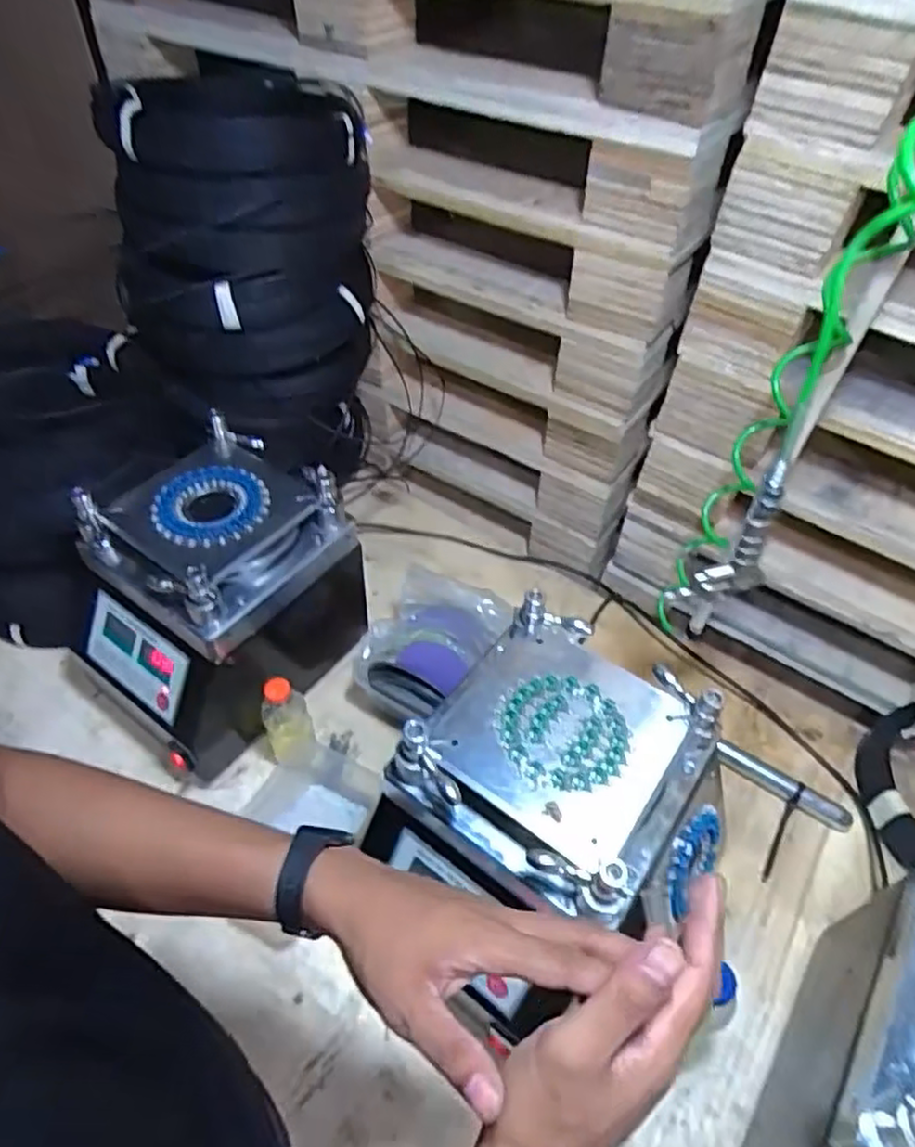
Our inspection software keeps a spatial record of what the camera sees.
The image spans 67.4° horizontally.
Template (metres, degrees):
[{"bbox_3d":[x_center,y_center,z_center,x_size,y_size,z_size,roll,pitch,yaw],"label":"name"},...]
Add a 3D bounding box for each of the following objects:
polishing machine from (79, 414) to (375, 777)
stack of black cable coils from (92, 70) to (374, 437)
[{"bbox_3d":[-0.271,0.033,0.813,0.208,0.289,0.283,24,53,18],"label":"polishing machine"},{"bbox_3d":[-0.293,-0.447,0.939,0.353,0.359,0.366,-17,52,-15],"label":"stack of black cable coils"}]

